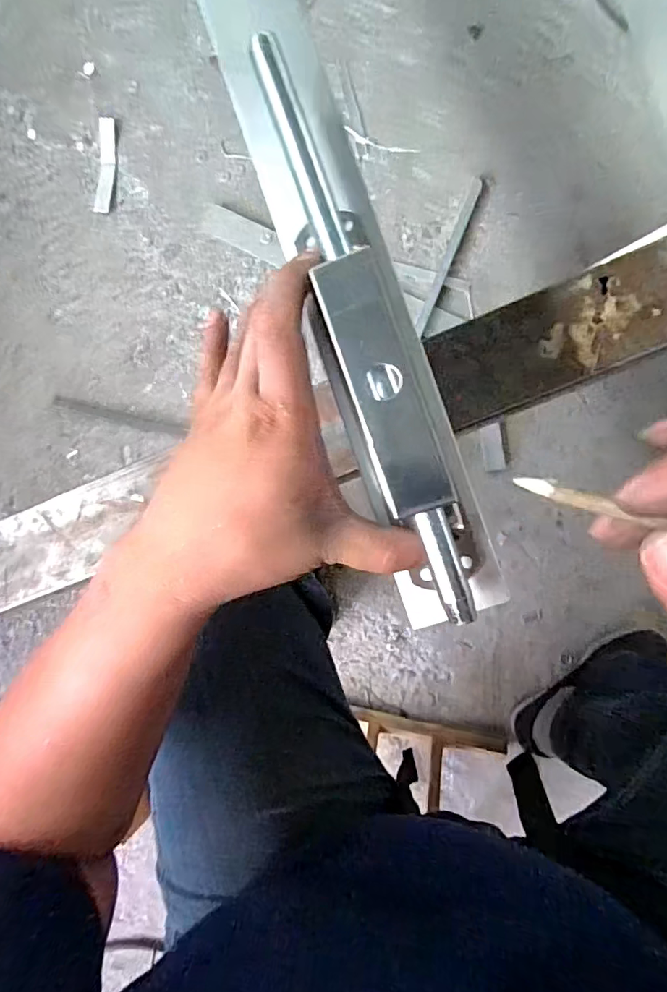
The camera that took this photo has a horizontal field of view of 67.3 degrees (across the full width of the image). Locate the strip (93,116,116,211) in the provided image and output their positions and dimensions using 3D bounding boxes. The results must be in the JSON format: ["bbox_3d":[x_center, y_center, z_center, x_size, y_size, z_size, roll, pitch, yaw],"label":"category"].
[{"bbox_3d":[-0.407,-0.591,0.894,0.031,0.010,0.170,3,91,7],"label":"strip"}]

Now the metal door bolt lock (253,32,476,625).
[{"bbox_3d":[0.016,-0.076,0.231,0.041,0.048,0.266,-19,88,7],"label":"metal door bolt lock"}]

